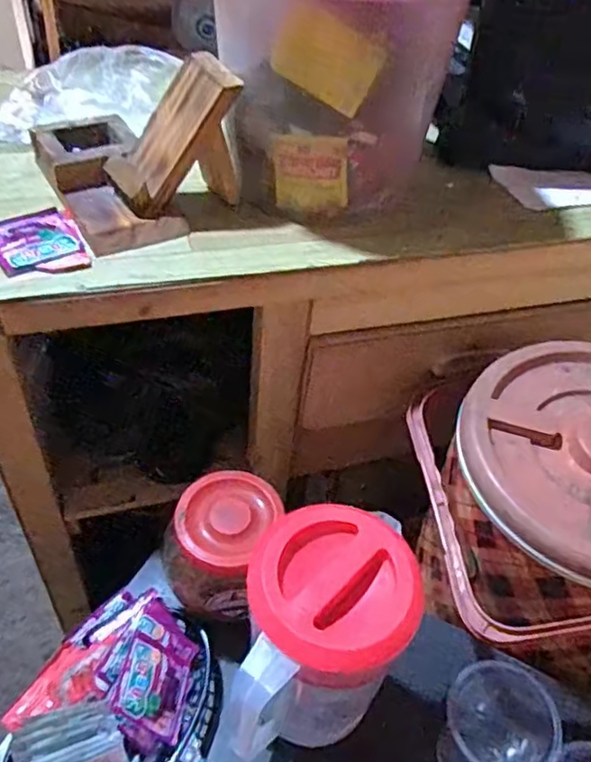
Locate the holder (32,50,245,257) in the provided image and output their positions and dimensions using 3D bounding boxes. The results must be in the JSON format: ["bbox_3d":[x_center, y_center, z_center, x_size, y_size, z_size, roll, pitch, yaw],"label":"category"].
[{"bbox_3d":[-0.161,-0.248,0.630,0.169,0.128,0.186,-21,51,-22],"label":"holder"}]

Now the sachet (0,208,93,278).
[{"bbox_3d":[-0.243,-0.127,0.586,0.075,0.016,0.087,-24,52,-24],"label":"sachet"}]

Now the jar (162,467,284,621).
[{"bbox_3d":[-0.077,0.158,0.617,0.098,0.090,0.109,18,48,12],"label":"jar"}]

